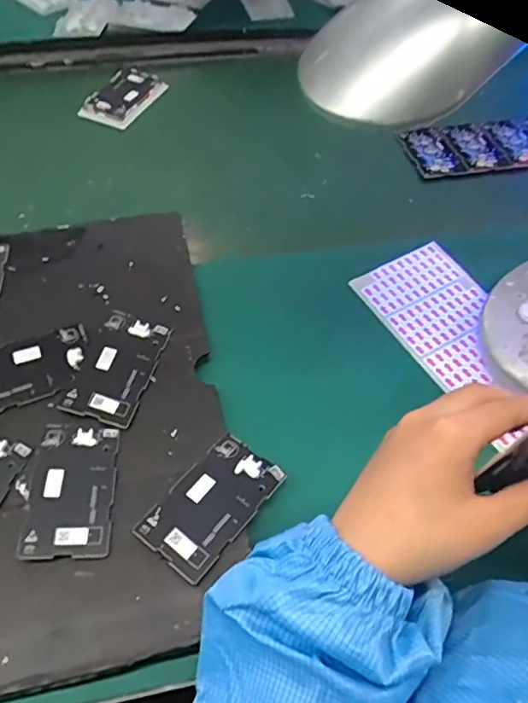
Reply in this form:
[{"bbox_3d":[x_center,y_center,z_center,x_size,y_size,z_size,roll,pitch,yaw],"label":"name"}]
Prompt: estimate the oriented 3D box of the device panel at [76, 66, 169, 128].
[{"bbox_3d":[-0.175,-0.325,0.706,0.068,0.014,0.114,23,55,12],"label":"device panel"}]

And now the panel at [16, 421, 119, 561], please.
[{"bbox_3d":[-0.136,0.098,0.397,0.056,0.007,0.094,-2,56,-4],"label":"panel"}]

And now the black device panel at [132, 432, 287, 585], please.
[{"bbox_3d":[-0.036,0.107,0.394,0.056,0.009,0.097,34,61,19],"label":"black device panel"}]

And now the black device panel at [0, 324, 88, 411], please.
[{"bbox_3d":[-0.190,0.012,0.451,0.095,0.009,0.058,-19,59,-15],"label":"black device panel"}]

